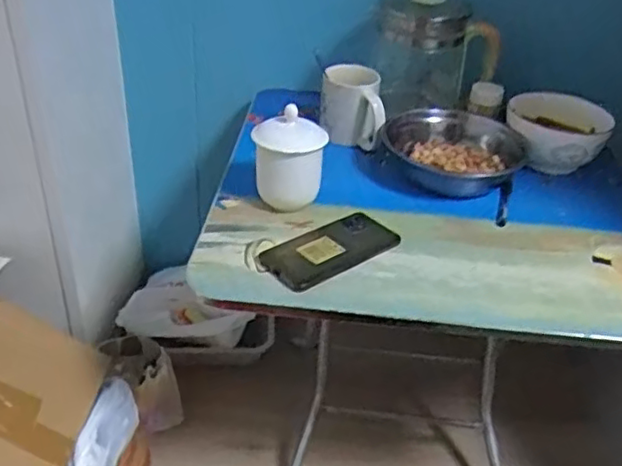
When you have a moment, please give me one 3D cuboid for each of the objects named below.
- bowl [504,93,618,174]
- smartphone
[{"bbox_3d":[0.349,-0.138,0.915,0.124,0.074,0.144,7,34,5],"label":"bowl"},{"bbox_3d":[0.026,0.016,0.731,0.162,0.011,0.072,-20,41,-31],"label":"smartphone"}]

